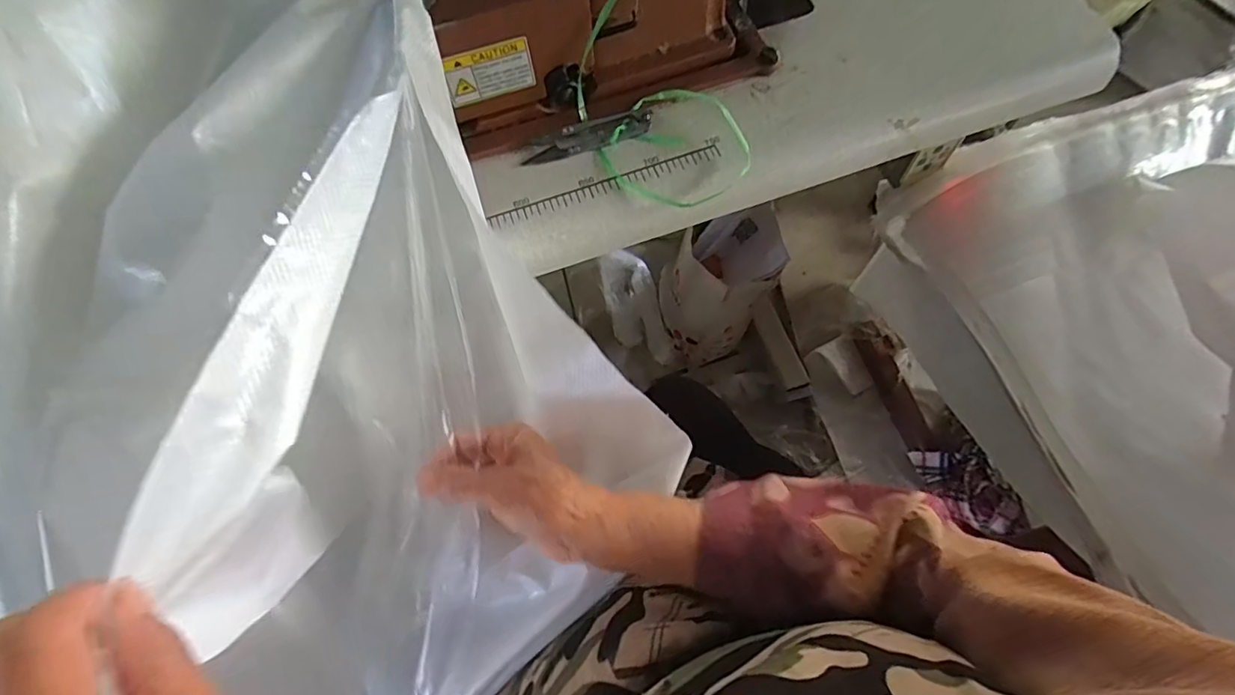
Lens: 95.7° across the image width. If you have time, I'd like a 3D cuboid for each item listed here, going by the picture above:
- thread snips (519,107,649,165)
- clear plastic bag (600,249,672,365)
[{"bbox_3d":[-0.023,-0.164,0.429,0.100,0.006,0.025,-19,68,-5],"label":"thread snips"},{"bbox_3d":[0.035,-0.083,1.155,0.102,0.036,0.254,-14,68,-3],"label":"clear plastic bag"}]

